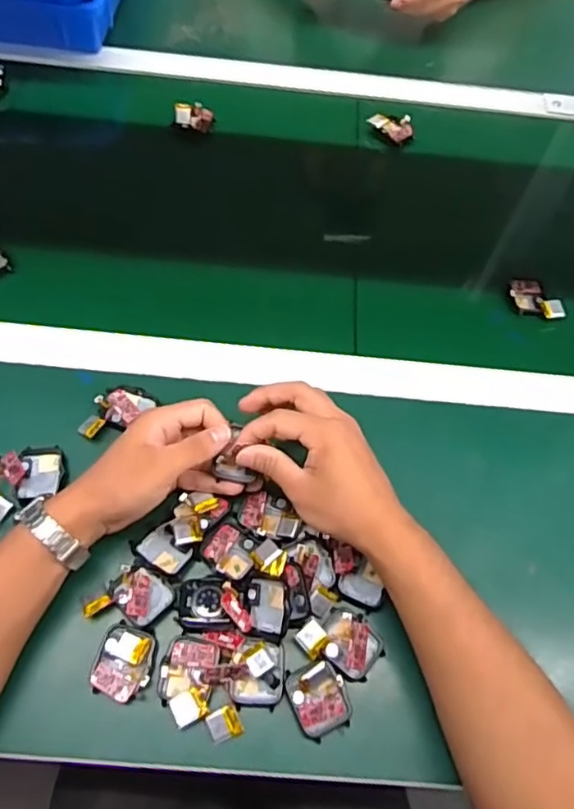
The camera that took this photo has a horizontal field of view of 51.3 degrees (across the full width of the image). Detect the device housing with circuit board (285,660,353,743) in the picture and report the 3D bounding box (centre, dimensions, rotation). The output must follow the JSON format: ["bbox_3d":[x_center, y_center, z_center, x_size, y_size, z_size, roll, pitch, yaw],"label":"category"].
[{"bbox_3d":[0.023,0.207,0.418,0.038,0.021,0.044,-19,64,-14],"label":"device housing with circuit board"}]

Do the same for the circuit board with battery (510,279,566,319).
[{"bbox_3d":[0.255,-0.109,0.607,0.055,0.010,0.041,14,65,12],"label":"circuit board with battery"}]

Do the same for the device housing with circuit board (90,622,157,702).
[{"bbox_3d":[-0.116,0.183,0.424,0.040,0.015,0.048,12,61,2],"label":"device housing with circuit board"}]

